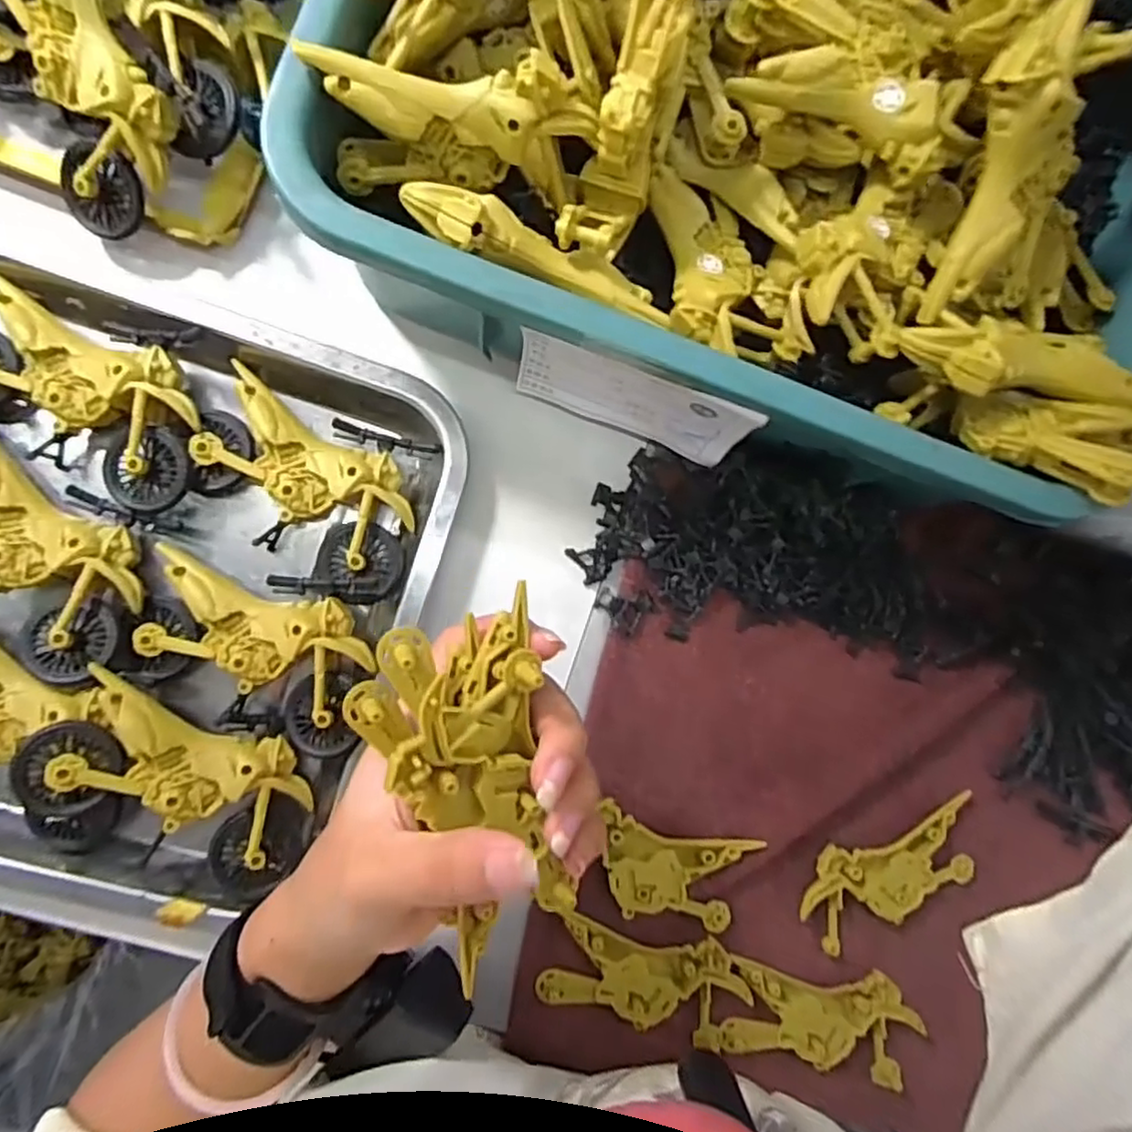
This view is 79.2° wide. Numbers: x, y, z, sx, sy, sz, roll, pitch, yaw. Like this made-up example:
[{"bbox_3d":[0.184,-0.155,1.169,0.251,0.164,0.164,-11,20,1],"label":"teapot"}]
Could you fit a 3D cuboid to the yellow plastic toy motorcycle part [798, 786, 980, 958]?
[{"bbox_3d":[0.168,0.160,0.354,0.099,0.008,0.049,-20,92,-9],"label":"yellow plastic toy motorcycle part"}]

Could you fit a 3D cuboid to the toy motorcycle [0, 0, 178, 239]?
[{"bbox_3d":[-0.200,-0.207,0.278,0.056,0.034,0.122,-20,111,-9],"label":"toy motorcycle"}]

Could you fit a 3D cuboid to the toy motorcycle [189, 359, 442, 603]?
[{"bbox_3d":[-0.119,-0.037,0.319,0.101,0.027,0.075,20,86,-8],"label":"toy motorcycle"}]

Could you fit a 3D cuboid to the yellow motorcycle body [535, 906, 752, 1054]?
[{"bbox_3d":[0.039,0.200,0.330,0.095,0.007,0.048,21,86,-8],"label":"yellow motorcycle body"}]

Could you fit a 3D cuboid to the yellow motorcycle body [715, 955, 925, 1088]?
[{"bbox_3d":[0.129,0.228,0.345,0.098,0.011,0.050,17,86,-8],"label":"yellow motorcycle body"}]

